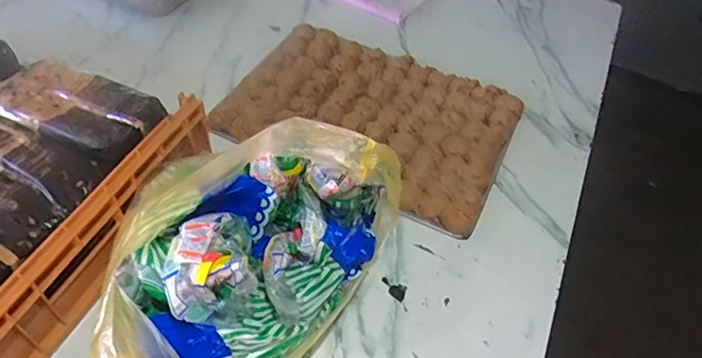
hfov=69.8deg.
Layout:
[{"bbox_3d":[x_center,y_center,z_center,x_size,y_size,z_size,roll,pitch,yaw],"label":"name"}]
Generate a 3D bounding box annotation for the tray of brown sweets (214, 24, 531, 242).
[{"bbox_3d":[0.032,-0.108,0.815,0.436,0.030,0.288,24,53,14],"label":"tray of brown sweets"}]

